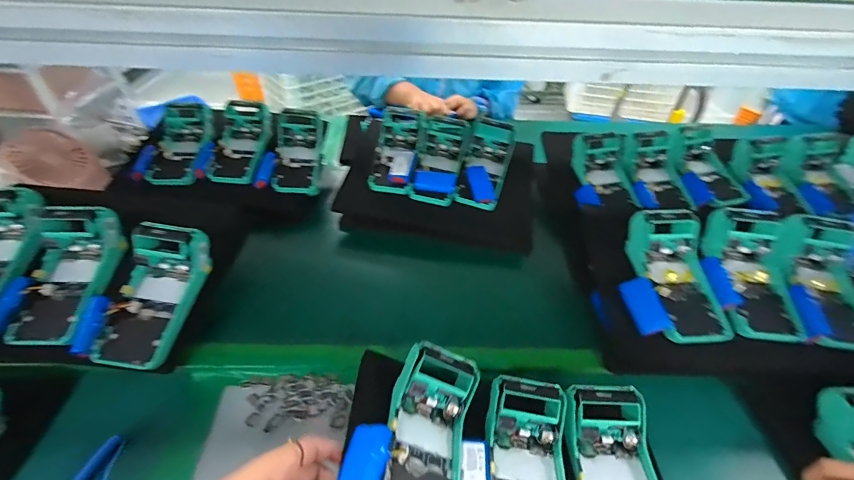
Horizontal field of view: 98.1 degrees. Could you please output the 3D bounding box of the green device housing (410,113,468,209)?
[{"bbox_3d":[0.022,-0.141,0.664,0.082,0.056,0.166,9,63,5],"label":"green device housing"}]

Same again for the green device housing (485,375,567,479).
[{"bbox_3d":[0.097,0.224,0.358,0.083,0.048,0.170,8,43,3],"label":"green device housing"}]

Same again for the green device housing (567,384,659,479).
[{"bbox_3d":[0.191,0.238,0.370,0.087,0.046,0.171,1,55,-3],"label":"green device housing"}]

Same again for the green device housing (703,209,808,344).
[{"bbox_3d":[0.427,0.044,0.495,0.100,0.049,0.175,3,68,-1],"label":"green device housing"}]

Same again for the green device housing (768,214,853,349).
[{"bbox_3d":[0.519,0.047,0.481,0.106,0.084,0.154,8,43,4],"label":"green device housing"}]

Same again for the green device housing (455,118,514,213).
[{"bbox_3d":[0.106,-0.137,0.676,0.083,0.052,0.172,15,70,11],"label":"green device housing"}]

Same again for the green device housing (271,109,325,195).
[{"bbox_3d":[-0.244,-0.164,0.707,0.081,0.056,0.168,2,79,-2],"label":"green device housing"}]

